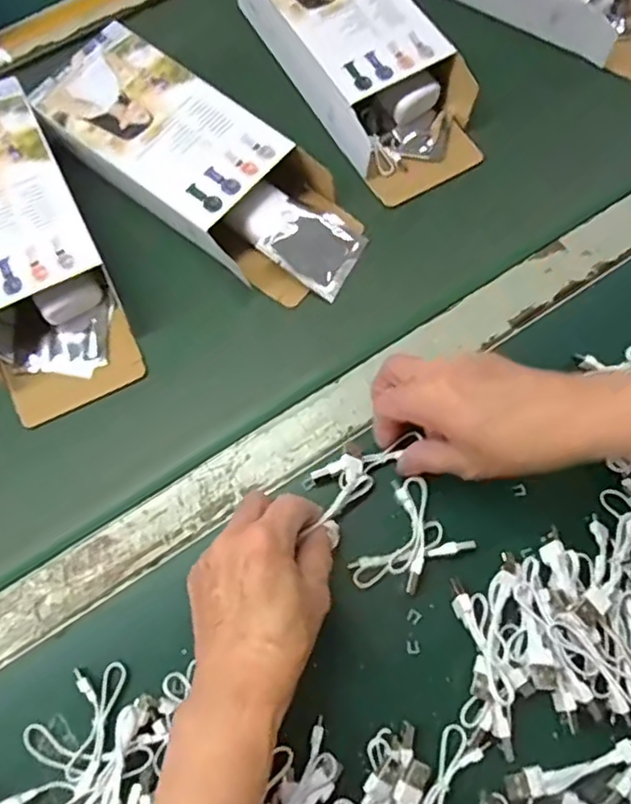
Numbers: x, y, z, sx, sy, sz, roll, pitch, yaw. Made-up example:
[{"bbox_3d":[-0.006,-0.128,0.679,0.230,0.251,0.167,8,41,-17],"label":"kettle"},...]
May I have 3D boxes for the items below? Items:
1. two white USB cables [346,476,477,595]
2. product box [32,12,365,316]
[{"bbox_3d":[0.053,0.087,0.395,0.072,0.016,0.059,-34,79,-8],"label":"two white USB cables"},{"bbox_3d":[-0.087,-0.177,0.477,0.262,0.051,0.111,36,79,7],"label":"product box"}]

